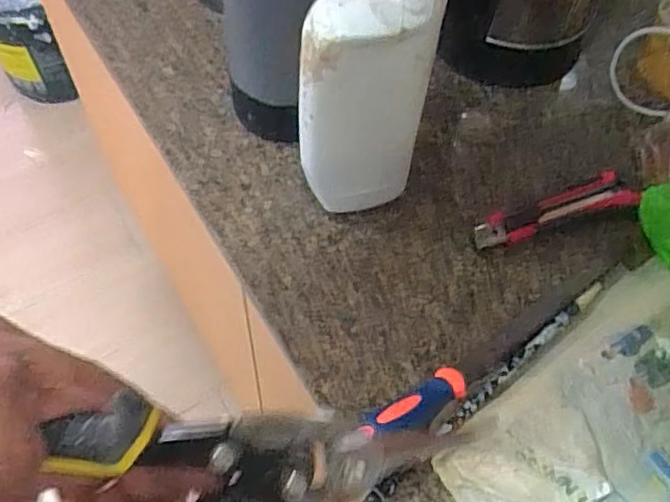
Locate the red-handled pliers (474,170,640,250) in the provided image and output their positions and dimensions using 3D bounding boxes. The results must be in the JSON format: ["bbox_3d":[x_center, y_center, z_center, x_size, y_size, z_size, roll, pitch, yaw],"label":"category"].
[{"bbox_3d":[0.181,-0.031,0.522,0.141,0.015,0.037,-18,61,-14],"label":"red-handled pliers"}]

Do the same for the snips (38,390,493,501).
[{"bbox_3d":[-0.064,0.088,0.260,0.217,0.098,0.020,-18,23,11],"label":"snips"}]

